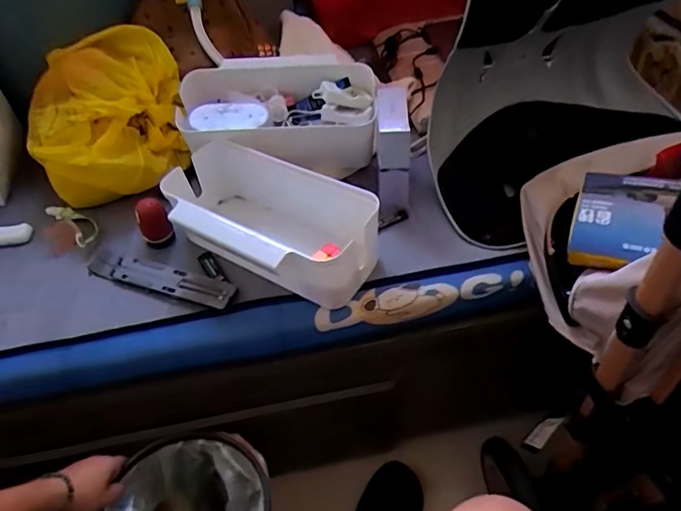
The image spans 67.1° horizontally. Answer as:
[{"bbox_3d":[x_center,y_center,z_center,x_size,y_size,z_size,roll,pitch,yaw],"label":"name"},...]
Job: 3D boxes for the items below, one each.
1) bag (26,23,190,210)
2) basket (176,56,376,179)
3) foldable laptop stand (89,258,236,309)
[{"bbox_3d":[-0.414,-0.230,0.928,0.276,0.194,0.253,-17,49,-10],"label":"bag"},{"bbox_3d":[-0.109,-0.237,0.910,0.341,0.142,0.187,-6,48,0],"label":"basket"},{"bbox_3d":[-0.276,0.036,0.798,0.239,0.019,0.048,13,51,17],"label":"foldable laptop stand"}]

